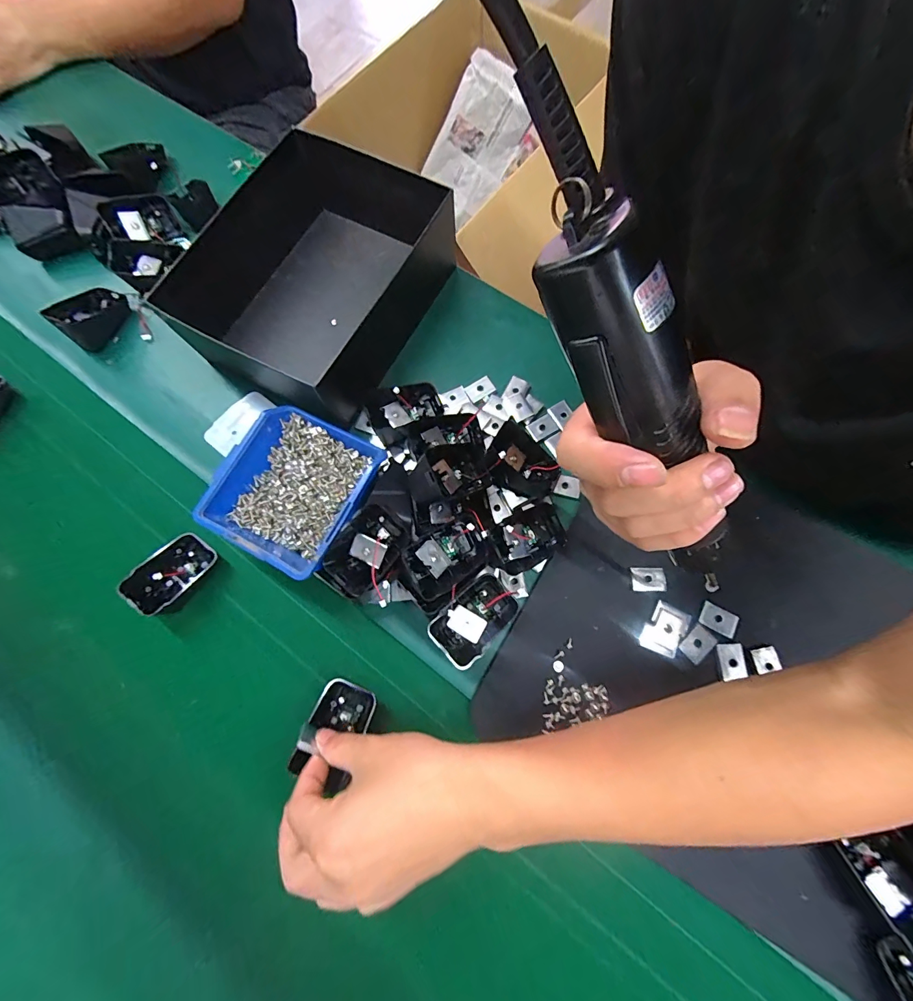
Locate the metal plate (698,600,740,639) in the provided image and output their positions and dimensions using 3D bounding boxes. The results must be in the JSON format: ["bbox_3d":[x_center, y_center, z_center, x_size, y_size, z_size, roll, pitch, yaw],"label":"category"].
[{"bbox_3d":[0.216,0.097,0.332,0.027,0.004,0.020,28,77,9],"label":"metal plate"}]

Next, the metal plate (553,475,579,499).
[{"bbox_3d":[0.103,-0.013,0.374,0.022,0.006,0.018,13,74,6],"label":"metal plate"}]

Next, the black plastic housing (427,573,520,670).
[{"bbox_3d":[0.014,0.096,0.329,0.070,0.031,0.044,-43,78,-9],"label":"black plastic housing"}]

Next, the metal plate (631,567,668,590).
[{"bbox_3d":[0.163,0.067,0.343,0.027,0.004,0.019,2,75,2],"label":"metal plate"}]

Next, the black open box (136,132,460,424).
[{"bbox_3d":[-0.130,-0.229,0.403,0.184,0.088,0.256,28,77,8],"label":"black open box"}]

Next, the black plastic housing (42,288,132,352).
[{"bbox_3d":[-0.391,-0.201,0.431,0.047,0.035,0.069,34,78,10],"label":"black plastic housing"}]

